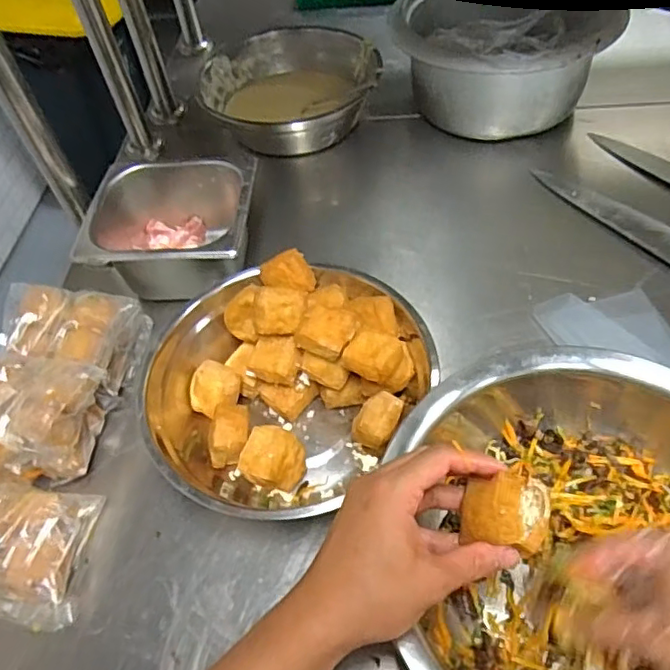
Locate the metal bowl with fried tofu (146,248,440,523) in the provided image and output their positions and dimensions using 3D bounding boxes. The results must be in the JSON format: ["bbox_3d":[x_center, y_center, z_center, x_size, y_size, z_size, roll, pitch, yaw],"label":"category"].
[{"bbox_3d":[-0.047,0.038,0.552,0.247,0.102,0.221,-31,56,-17],"label":"metal bowl with fried tofu"}]

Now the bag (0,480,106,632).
[{"bbox_3d":[-0.264,0.177,0.488,0.101,0.053,0.098,2,53,7],"label":"bag"}]

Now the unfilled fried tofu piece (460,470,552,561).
[{"bbox_3d":[0.104,0.105,0.357,0.048,0.032,0.039,13,55,15],"label":"unfilled fried tofu piece"}]

